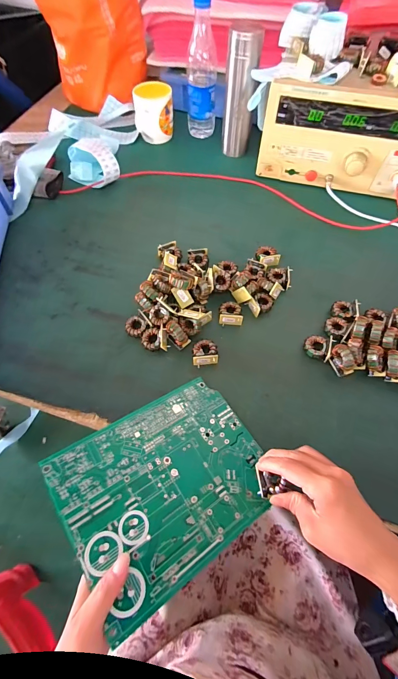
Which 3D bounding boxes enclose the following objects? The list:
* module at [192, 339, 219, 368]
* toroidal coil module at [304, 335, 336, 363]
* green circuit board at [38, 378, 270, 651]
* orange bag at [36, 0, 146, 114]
[{"bbox_3d":[0.009,0.020,0.436,0.037,0.017,0.037,-5,62,-3],"label":"module"},{"bbox_3d":[0.177,0.009,0.435,0.038,0.015,0.039,23,64,12],"label":"toroidal coil module"},{"bbox_3d":[-0.032,0.154,0.337,0.221,0.004,0.171,-25,64,-28],"label":"green circuit board"},{"bbox_3d":[-0.232,-0.713,0.688,0.190,0.218,0.228,10,62,5],"label":"orange bag"}]

